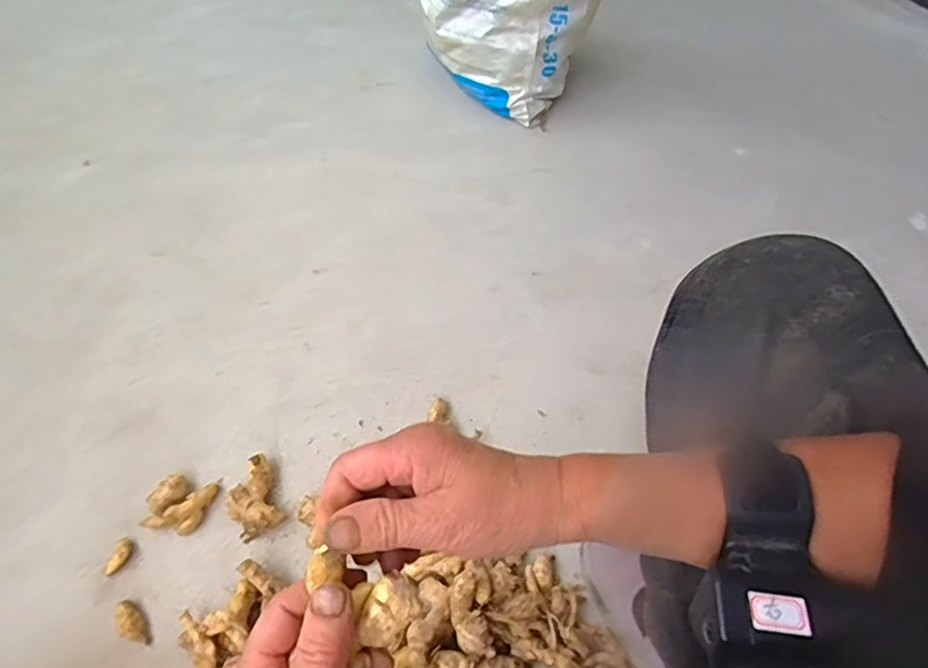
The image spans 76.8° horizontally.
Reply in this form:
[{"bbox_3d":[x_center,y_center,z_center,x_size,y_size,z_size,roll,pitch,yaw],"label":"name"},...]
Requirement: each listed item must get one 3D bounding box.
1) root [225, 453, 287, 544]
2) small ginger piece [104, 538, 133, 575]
[{"bbox_3d":[-0.231,0.180,0.640,0.053,0.021,0.083,-21,57,-16],"label":"root"},{"bbox_3d":[-0.355,0.229,0.604,0.015,0.010,0.037,9,54,5],"label":"small ginger piece"}]

